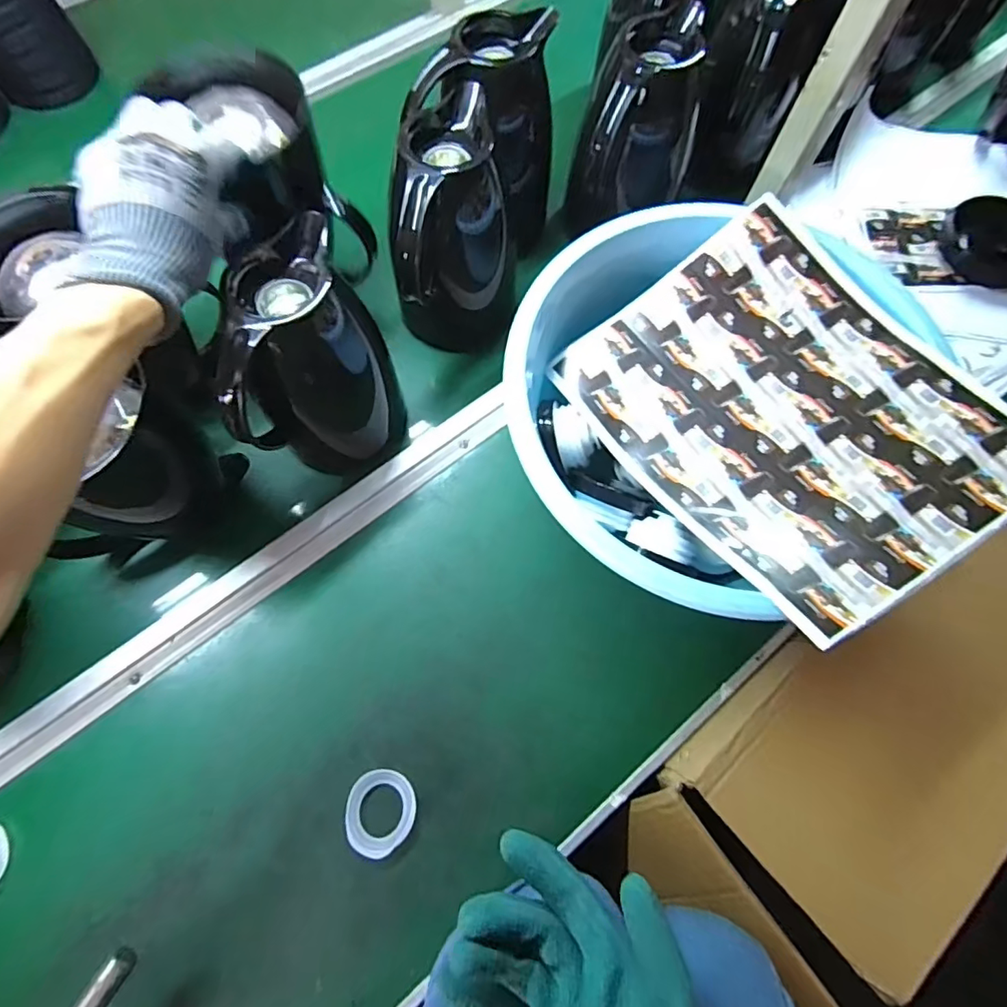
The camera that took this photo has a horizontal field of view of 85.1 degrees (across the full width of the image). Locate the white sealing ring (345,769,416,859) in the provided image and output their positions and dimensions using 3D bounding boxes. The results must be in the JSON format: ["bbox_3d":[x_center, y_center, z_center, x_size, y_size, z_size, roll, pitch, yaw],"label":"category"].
[{"bbox_3d":[-0.099,0.252,0.448,0.054,0.018,0.061,6,69,1],"label":"white sealing ring"}]

